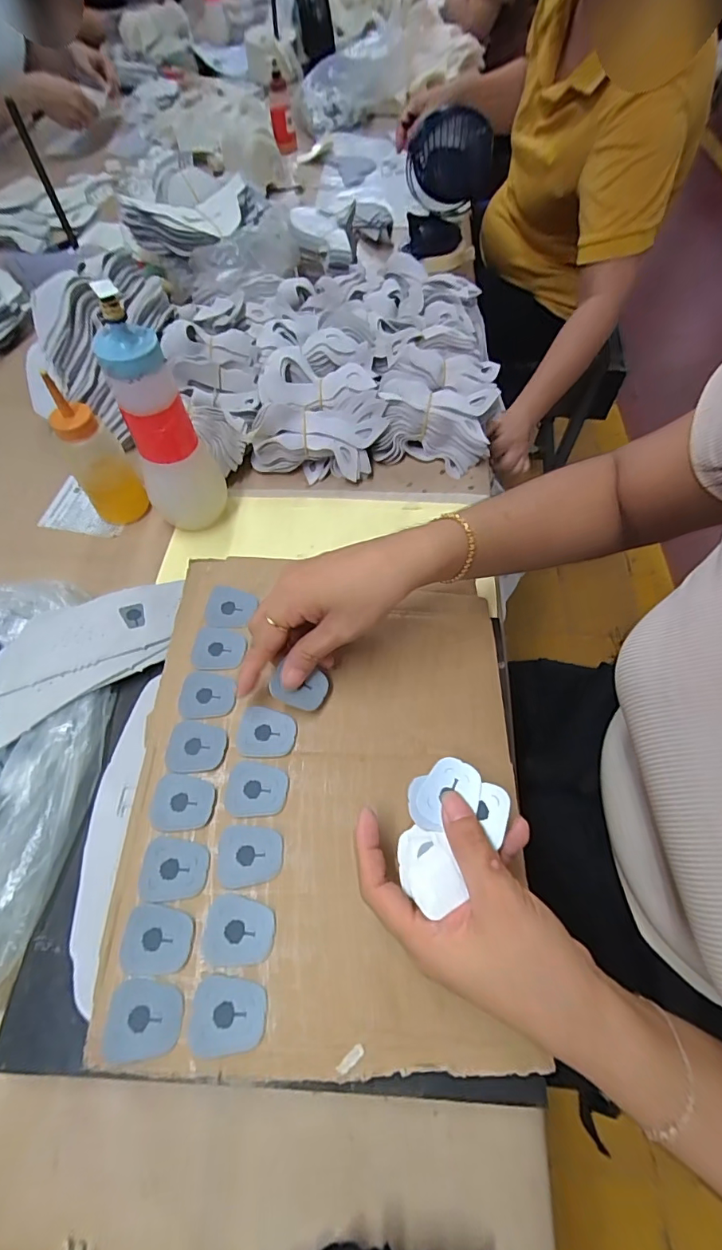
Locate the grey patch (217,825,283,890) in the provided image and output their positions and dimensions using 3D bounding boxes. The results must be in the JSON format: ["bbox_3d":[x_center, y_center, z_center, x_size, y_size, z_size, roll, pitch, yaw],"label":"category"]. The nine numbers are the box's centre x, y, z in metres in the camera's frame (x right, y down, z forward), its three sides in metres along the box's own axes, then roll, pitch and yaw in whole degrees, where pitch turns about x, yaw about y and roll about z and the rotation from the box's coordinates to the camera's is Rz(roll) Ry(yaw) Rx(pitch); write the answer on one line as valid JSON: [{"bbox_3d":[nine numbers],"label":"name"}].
[{"bbox_3d":[-0.067,0.140,0.293,0.038,0.004,0.033,-5,60,-2],"label":"grey patch"}]

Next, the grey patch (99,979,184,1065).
[{"bbox_3d":[-0.115,0.207,0.254,0.039,0.004,0.034,-2,60,0],"label":"grey patch"}]

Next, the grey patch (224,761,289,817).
[{"bbox_3d":[-0.067,0.107,0.311,0.038,0.005,0.033,7,60,5],"label":"grey patch"}]

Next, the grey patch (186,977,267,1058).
[{"bbox_3d":[-0.071,0.207,0.255,0.039,0.004,0.033,0,60,1],"label":"grey patch"}]

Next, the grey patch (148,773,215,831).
[{"bbox_3d":[-0.113,0.113,0.306,0.038,0.006,0.032,5,60,4],"label":"grey patch"}]

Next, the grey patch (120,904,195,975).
[{"bbox_3d":[-0.114,0.177,0.270,0.038,0.005,0.032,6,60,5],"label":"grey patch"}]

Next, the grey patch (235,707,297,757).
[{"bbox_3d":[-0.065,0.074,0.328,0.039,0.004,0.033,10,66,1],"label":"grey patch"}]

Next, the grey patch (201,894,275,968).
[{"bbox_3d":[-0.069,0.173,0.274,0.038,0.004,0.034,-3,60,0],"label":"grey patch"}]

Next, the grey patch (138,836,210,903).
[{"bbox_3d":[-0.111,0.145,0.287,0.038,0.004,0.033,-5,60,-2],"label":"grey patch"}]

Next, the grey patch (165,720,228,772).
[{"bbox_3d":[-0.111,0.082,0.324,0.038,0.005,0.033,1,60,2],"label":"grey patch"}]

